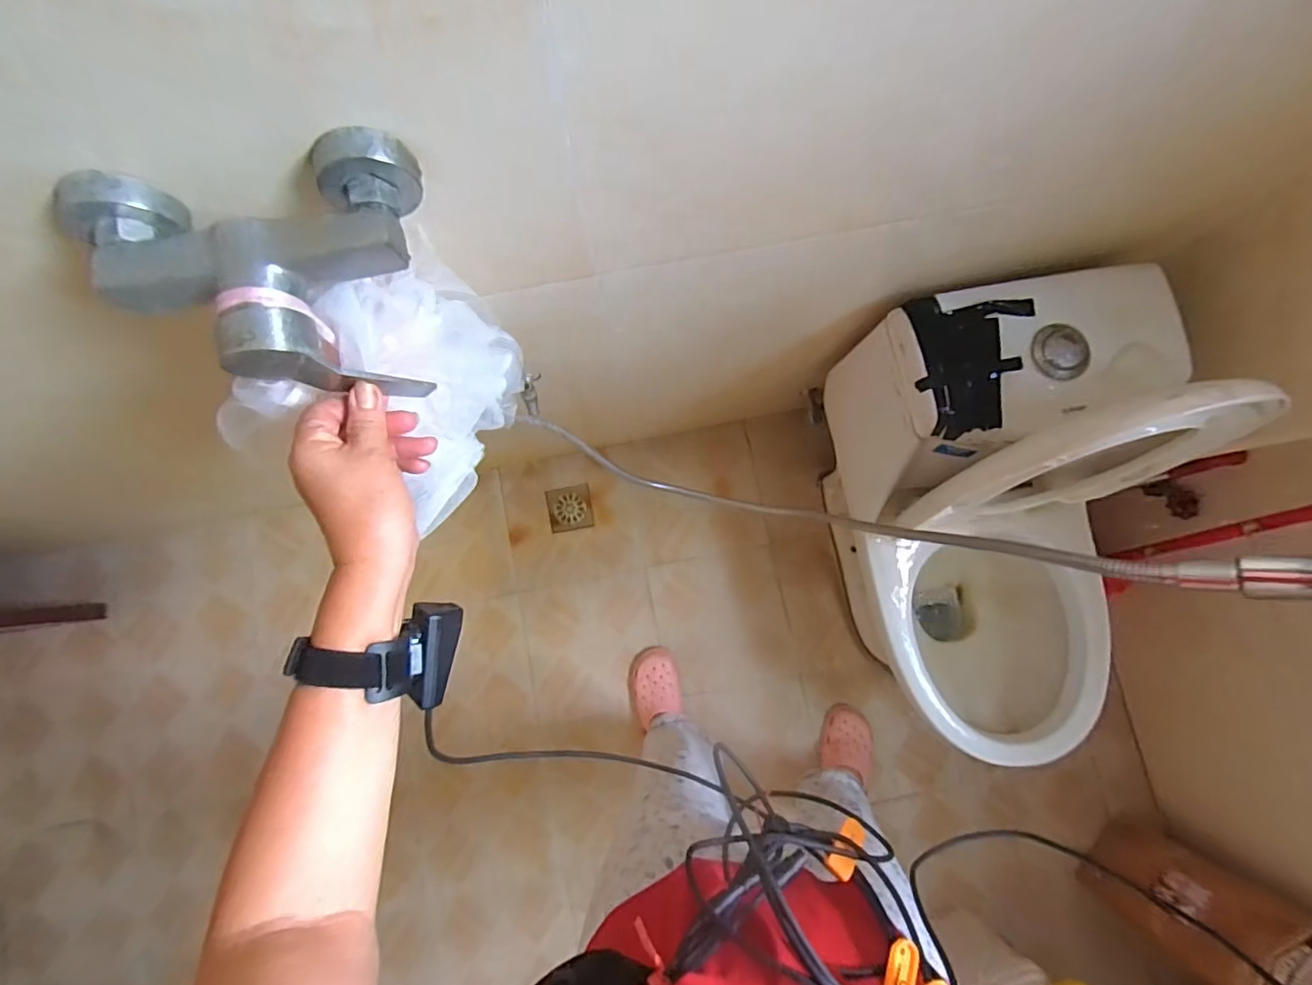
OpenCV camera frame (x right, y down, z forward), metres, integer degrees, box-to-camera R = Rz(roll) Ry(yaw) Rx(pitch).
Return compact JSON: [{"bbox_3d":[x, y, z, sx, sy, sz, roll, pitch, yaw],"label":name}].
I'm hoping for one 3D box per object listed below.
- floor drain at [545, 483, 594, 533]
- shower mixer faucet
[{"bbox_3d":[-0.205,0.037,1.327,0.104,0.009,0.103,-10,84,-1],"label":"floor drain"},{"bbox_3d":[-0.246,-0.136,0.362,0.192,0.087,0.131,-5,84,0],"label":"shower mixer faucet"}]

